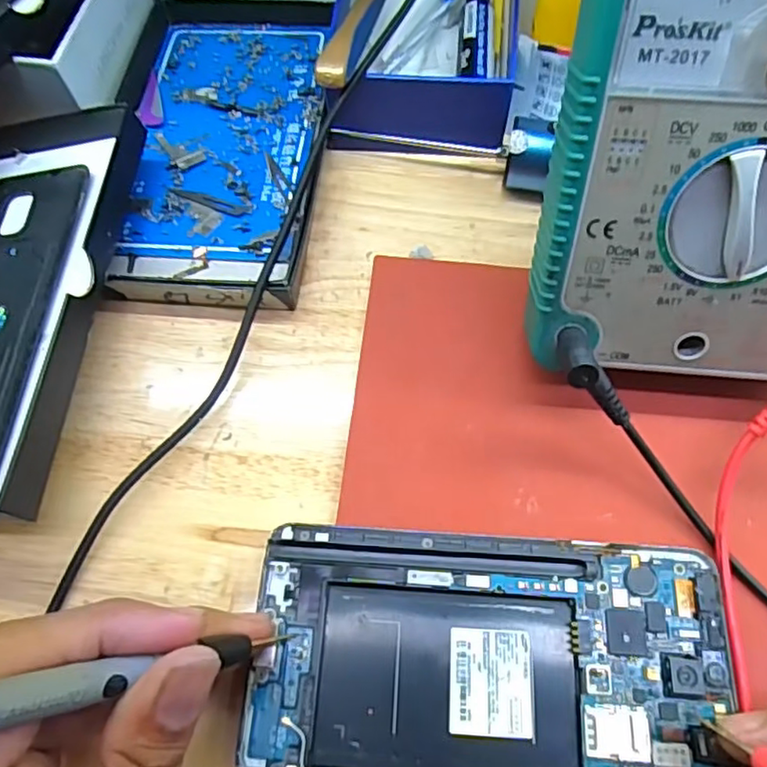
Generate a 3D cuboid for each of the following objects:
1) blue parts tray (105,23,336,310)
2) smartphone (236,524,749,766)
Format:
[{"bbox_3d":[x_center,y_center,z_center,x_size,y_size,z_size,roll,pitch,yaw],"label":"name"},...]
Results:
[{"bbox_3d":[-0.075,-0.111,0.290,0.090,0.018,0.167,4,66,4],"label":"blue parts tray"},{"bbox_3d":[0.033,0.087,0.194,0.146,0.006,0.077,3,66,3],"label":"smartphone"}]

